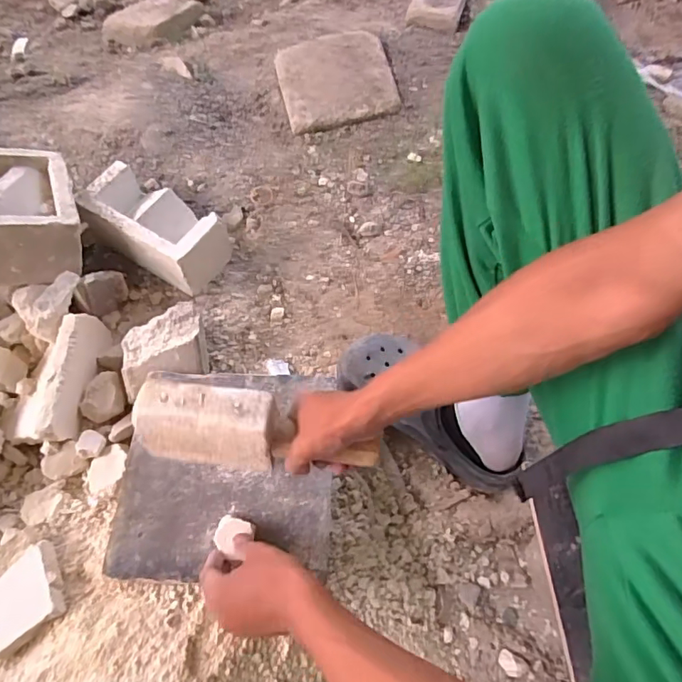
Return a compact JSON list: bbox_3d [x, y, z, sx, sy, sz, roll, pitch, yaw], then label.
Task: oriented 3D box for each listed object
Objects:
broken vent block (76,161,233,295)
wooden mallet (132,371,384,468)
[{"bbox_3d":[-0.279,-0.179,0.780,0.188,0.100,0.120,26,67,13],"label":"broken vent block"},{"bbox_3d":[-0.086,0.097,0.535,0.246,0.085,0.067,11,64,-2],"label":"wooden mallet"}]

